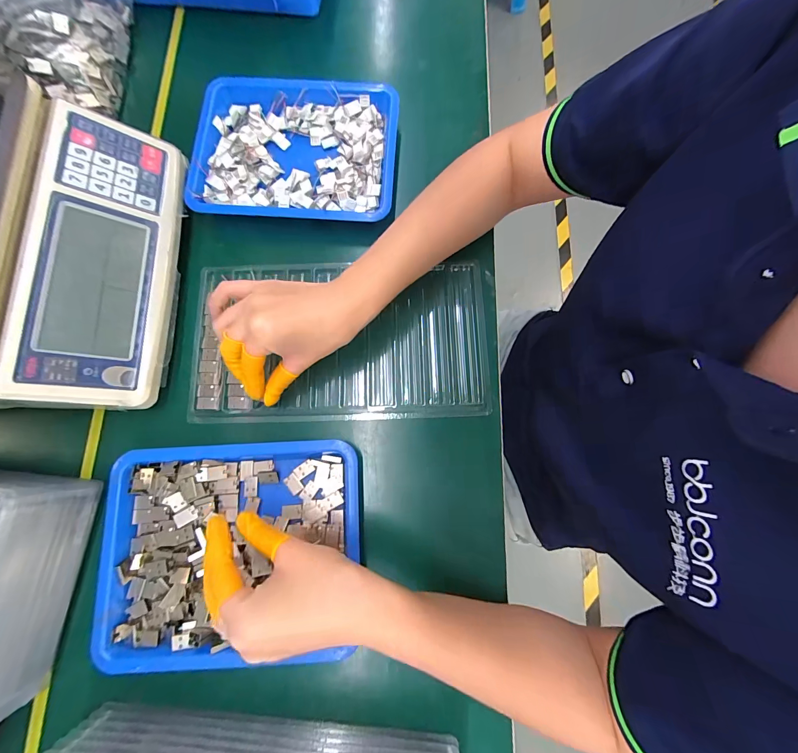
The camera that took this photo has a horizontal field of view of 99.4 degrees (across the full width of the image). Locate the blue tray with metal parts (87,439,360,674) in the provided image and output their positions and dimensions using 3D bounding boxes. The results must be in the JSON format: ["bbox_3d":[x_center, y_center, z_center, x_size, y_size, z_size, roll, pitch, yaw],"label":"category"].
[{"bbox_3d":[-0.146,0.148,0.294,0.221,0.020,0.172,-2,78,-1],"label":"blue tray with metal parts"}]

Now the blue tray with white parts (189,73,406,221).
[{"bbox_3d":[-0.114,-0.248,0.372,0.218,0.027,0.167,2,78,0],"label":"blue tray with white parts"}]

